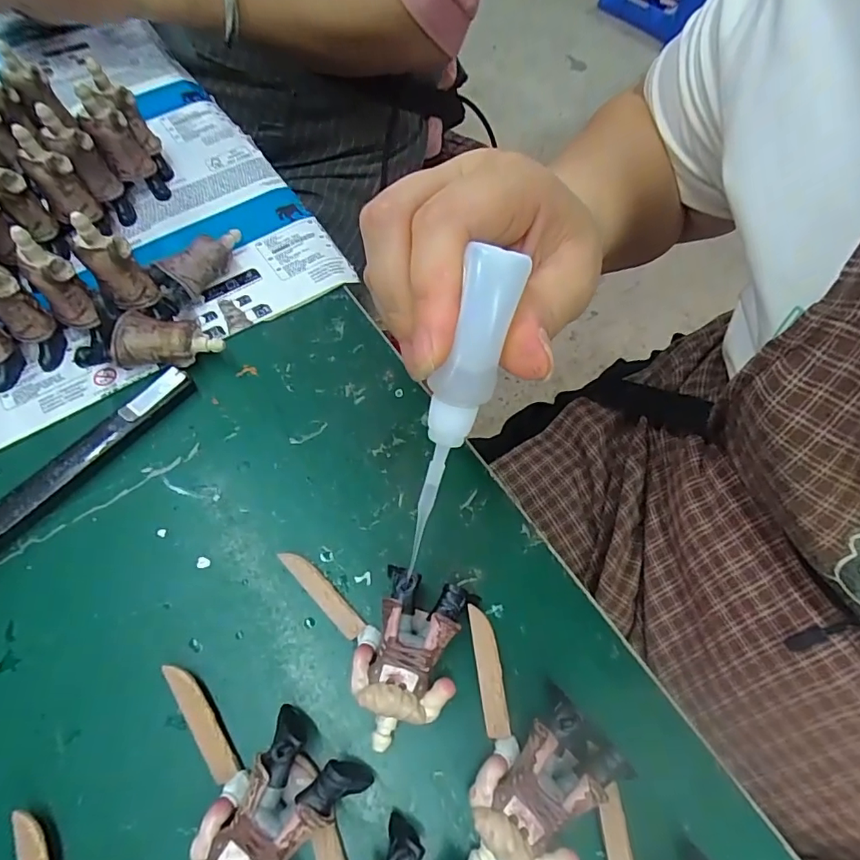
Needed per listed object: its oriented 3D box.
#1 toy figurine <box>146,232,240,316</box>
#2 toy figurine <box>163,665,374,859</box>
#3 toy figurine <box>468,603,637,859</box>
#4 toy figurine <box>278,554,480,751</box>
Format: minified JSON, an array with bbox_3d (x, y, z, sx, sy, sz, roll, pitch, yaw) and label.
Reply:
[{"bbox_3d":[-0.125,-0.089,0.278,0.023,0.018,0.057,33,65,15],"label":"toy figurine"},{"bbox_3d":[-0.067,0.114,0.172,0.077,0.022,0.051,34,66,15],"label":"toy figurine"},{"bbox_3d":[0.038,0.106,0.180,0.048,0.022,0.077,3,62,-1],"label":"toy figurine"},{"bbox_3d":[-0.015,0.068,0.199,0.054,0.022,0.076,-29,66,-16],"label":"toy figurine"}]

